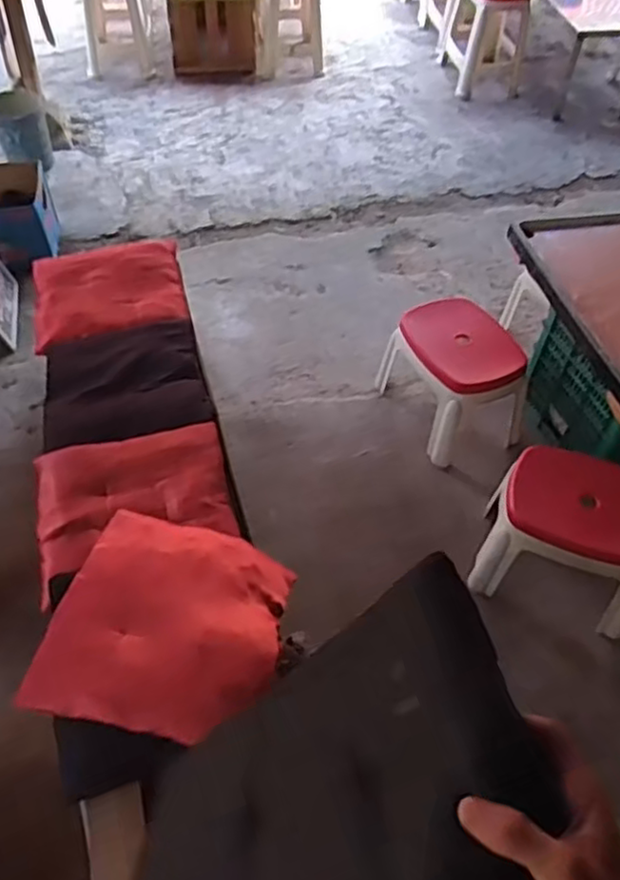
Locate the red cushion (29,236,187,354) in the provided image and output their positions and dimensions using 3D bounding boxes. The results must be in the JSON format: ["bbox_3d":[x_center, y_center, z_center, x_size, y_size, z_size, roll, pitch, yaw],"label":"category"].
[{"bbox_3d":[-0.455,-0.328,1.561,0.336,0.062,0.271,-13,51,-14],"label":"red cushion"}]

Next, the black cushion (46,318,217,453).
[{"bbox_3d":[-0.384,-0.126,1.423,0.320,0.068,0.267,-11,51,-13],"label":"black cushion"}]

